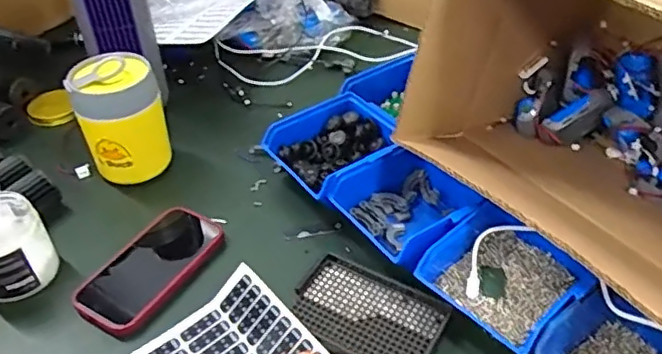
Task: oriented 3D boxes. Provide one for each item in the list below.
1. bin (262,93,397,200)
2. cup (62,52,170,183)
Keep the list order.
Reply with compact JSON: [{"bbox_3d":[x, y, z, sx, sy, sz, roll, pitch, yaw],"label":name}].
[{"bbox_3d":[0.012,-0.028,0.682,0.143,0.069,0.125,-22,45,-22],"label":"bin"},{"bbox_3d":[-0.236,-0.059,0.682,0.086,0.137,0.086,-1,41,1],"label":"cup"}]

